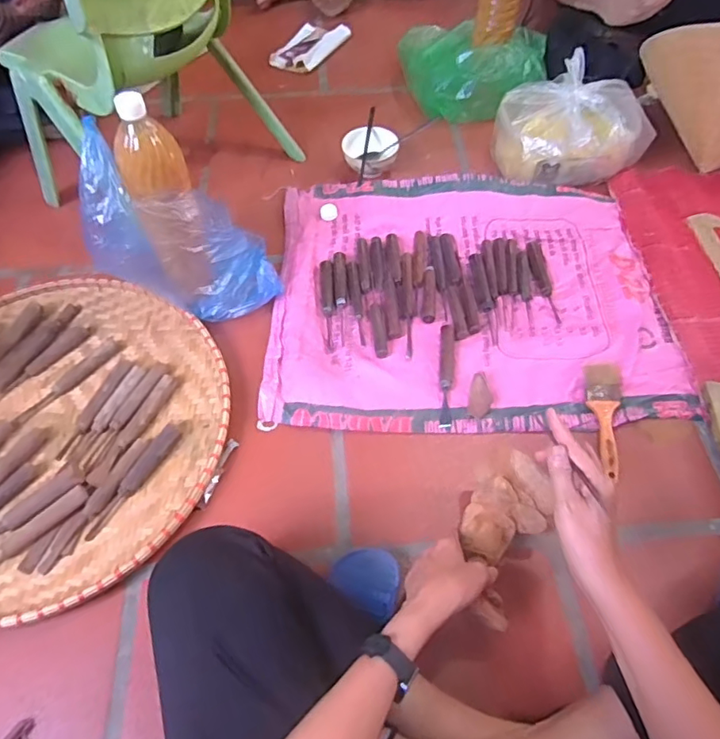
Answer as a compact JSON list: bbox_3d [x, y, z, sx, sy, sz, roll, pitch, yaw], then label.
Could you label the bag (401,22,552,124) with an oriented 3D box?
[{"bbox_3d":[0.248,-0.660,1.175,0.320,0.125,0.294,2,58,0],"label":"bag"}]

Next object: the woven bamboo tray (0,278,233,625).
[{"bbox_3d":[-0.428,0.076,0.734,0.480,0.028,0.474,33,63,18],"label":"woven bamboo tray"}]

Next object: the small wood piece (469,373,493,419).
[{"bbox_3d":[0.170,0.037,0.760,0.031,0.010,0.067,9,58,5],"label":"small wood piece"}]

